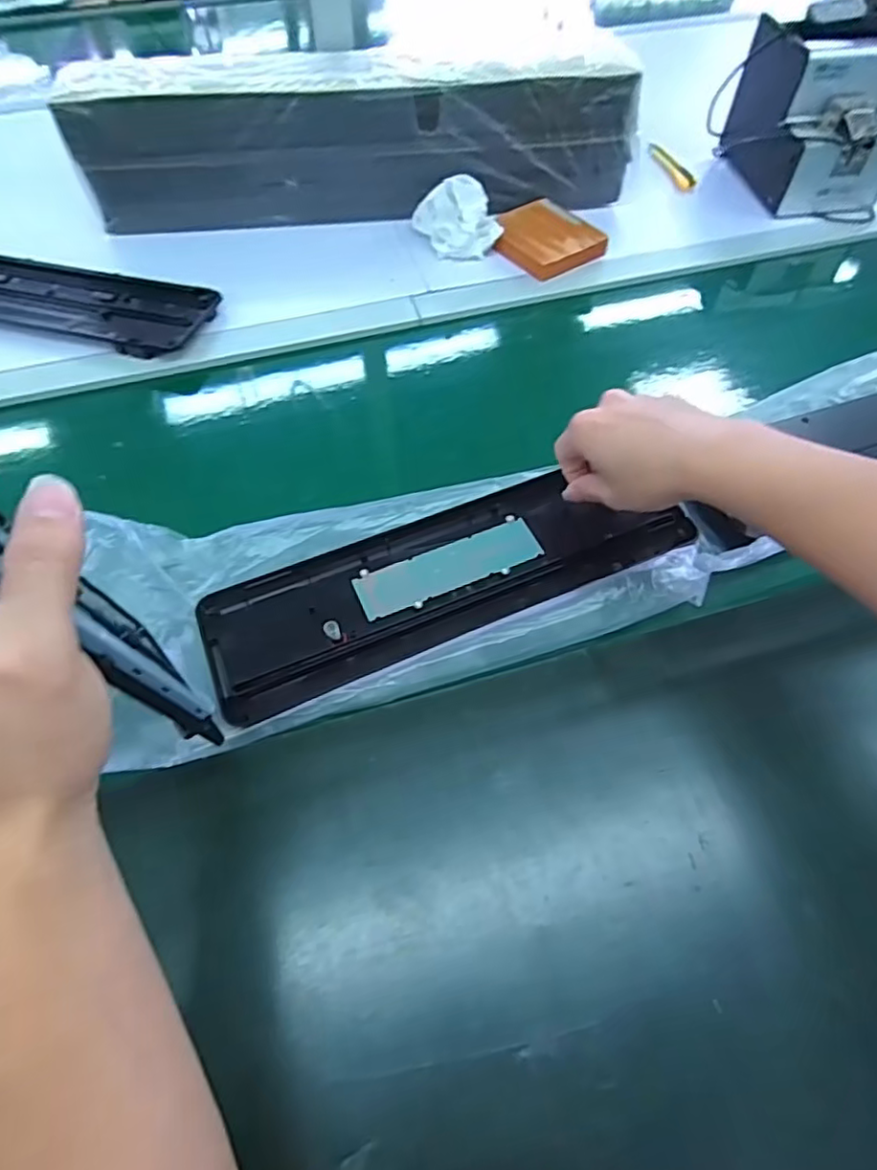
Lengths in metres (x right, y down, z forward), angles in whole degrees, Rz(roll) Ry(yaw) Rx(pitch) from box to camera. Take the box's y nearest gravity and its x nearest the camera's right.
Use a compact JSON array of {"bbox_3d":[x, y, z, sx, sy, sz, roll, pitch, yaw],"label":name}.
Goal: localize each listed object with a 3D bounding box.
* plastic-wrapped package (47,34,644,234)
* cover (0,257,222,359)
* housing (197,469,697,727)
[{"bbox_3d":[-0.086,-0.501,0.710,0.614,0.157,0.100,-2,55,0],"label":"plastic-wrapped package"},{"bbox_3d":[-0.406,-0.296,0.652,0.345,0.023,0.106,11,56,9],"label":"cover"},{"bbox_3d":[0.007,-0.010,0.460,0.349,0.025,0.119,-19,58,-10],"label":"housing"}]

